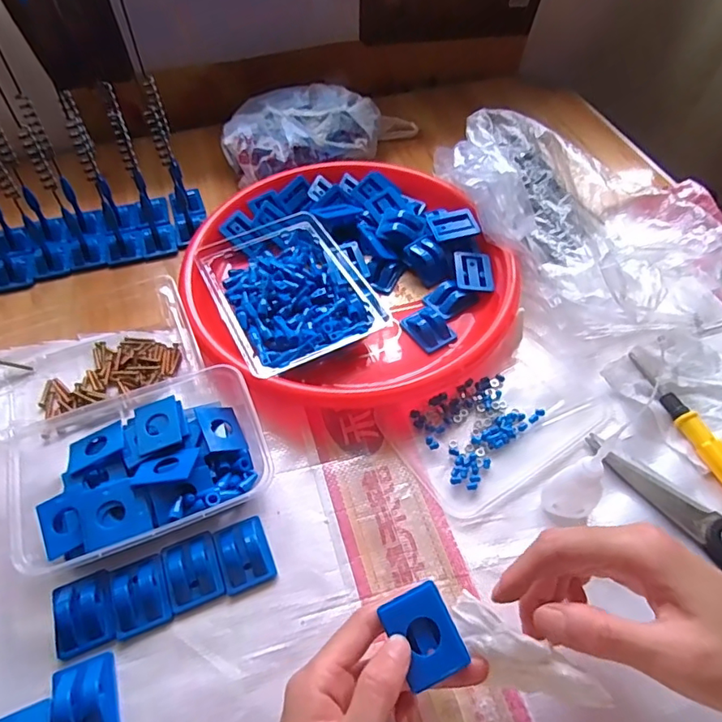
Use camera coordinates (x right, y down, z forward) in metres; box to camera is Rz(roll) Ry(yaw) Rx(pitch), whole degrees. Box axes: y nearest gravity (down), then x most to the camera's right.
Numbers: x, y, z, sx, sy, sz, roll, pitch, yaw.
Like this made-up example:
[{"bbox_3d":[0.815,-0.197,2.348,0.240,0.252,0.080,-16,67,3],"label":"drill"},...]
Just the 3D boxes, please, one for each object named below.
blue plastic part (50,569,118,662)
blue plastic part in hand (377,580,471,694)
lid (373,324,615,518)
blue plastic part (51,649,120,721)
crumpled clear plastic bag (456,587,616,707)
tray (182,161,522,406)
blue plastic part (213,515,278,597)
[{"bbox_3d":[-0.173,0.155,0.324,0.036,0.011,0.045,-18,55,-12],"label":"blue plastic part"},{"bbox_3d":[0.033,0.142,0.274,0.031,0.012,0.040,-23,70,-9],"label":"blue plastic part in hand"},{"bbox_3d":[0.110,0.042,0.410,0.166,0.007,0.104,-27,57,-18],"label":"lid"},{"bbox_3d":[-0.159,0.195,0.297,0.033,0.013,0.047,-19,55,-13],"label":"blue plastic part"},{"bbox_3d":[0.084,0.154,0.266,0.083,0.022,0.025,27,58,20],"label":"crumpled clear plastic bag"},{"bbox_3d":[-0.015,-0.084,0.485,0.275,0.040,0.269,0,53,1],"label":"tray"},{"bbox_3d":[-0.078,0.129,0.349,0.033,0.015,0.044,-18,55,-12],"label":"blue plastic part"}]

